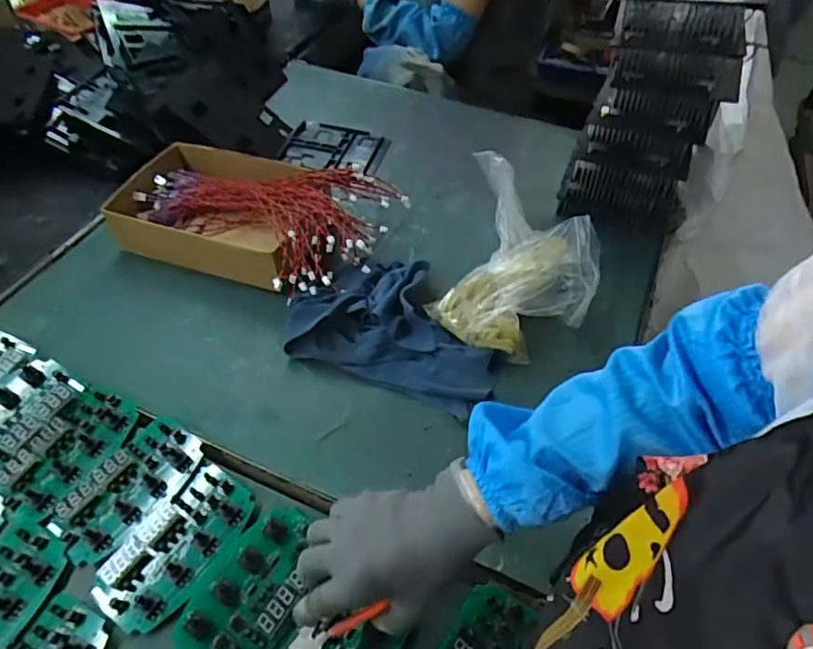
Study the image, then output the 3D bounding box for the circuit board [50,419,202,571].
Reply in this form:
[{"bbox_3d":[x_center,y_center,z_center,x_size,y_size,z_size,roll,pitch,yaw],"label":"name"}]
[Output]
[{"bbox_3d":[-0.266,0.154,0.537,0.077,0.011,0.138,27,57,18],"label":"circuit board"}]

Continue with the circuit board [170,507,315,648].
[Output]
[{"bbox_3d":[-0.131,0.229,0.484,0.083,0.015,0.143,24,56,16],"label":"circuit board"}]

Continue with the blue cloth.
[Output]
[{"bbox_3d":[-0.008,-0.007,0.672,0.250,0.041,0.175,17,55,12],"label":"blue cloth"}]

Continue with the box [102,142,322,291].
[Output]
[{"bbox_3d":[-0.242,-0.154,0.756,0.267,0.074,0.180,11,54,8],"label":"box"}]

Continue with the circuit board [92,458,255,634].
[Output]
[{"bbox_3d":[-0.206,0.198,0.509,0.082,0.013,0.144,30,58,20],"label":"circuit board"}]

